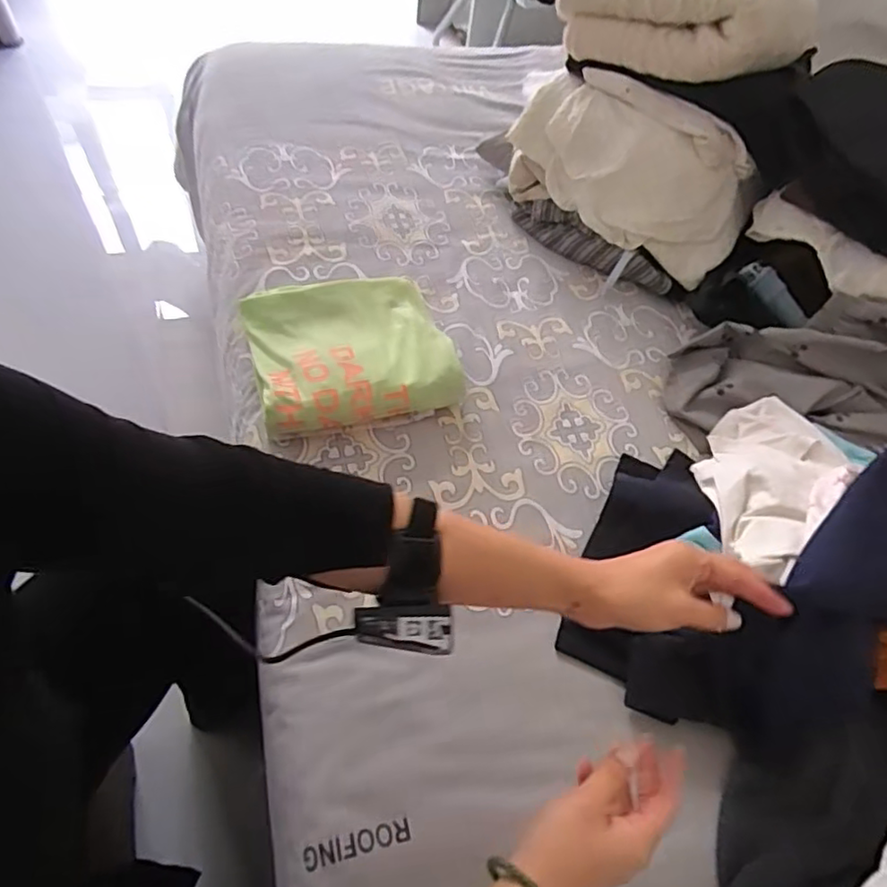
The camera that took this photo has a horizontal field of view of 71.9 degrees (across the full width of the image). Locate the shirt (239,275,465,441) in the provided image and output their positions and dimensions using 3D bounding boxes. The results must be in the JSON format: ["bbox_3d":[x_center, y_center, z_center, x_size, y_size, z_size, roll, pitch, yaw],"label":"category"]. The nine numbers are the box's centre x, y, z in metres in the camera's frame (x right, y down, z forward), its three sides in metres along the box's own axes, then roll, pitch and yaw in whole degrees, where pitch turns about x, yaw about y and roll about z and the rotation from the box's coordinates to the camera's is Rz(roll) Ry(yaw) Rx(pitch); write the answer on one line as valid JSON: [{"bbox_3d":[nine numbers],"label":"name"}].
[{"bbox_3d":[-0.107,-0.107,0.706,0.213,0.061,0.198,-13,60,-16],"label":"shirt"}]

